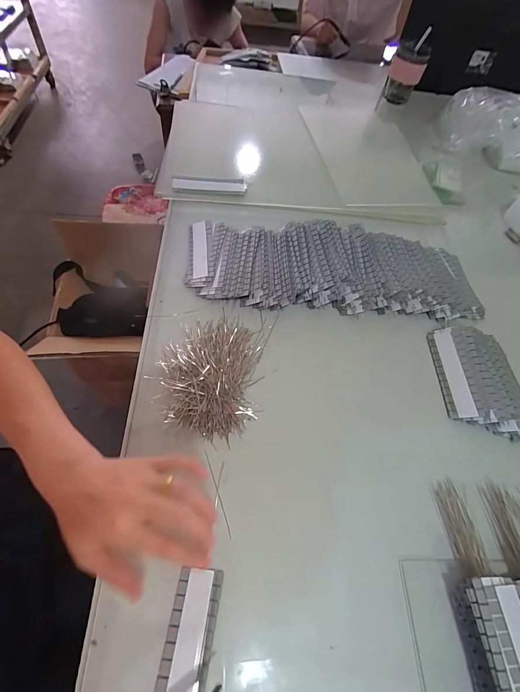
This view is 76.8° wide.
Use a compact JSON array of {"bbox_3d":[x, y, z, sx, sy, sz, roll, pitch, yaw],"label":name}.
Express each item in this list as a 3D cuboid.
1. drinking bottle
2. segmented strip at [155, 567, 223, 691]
[{"bbox_3d":[0.401,-0.757,0.899,0.088,0.143,0.072,19,58,5],"label":"drinking bottle"},{"bbox_3d":[-0.061,0.260,0.269,0.039,0.007,0.125,9,57,0],"label":"segmented strip"}]

